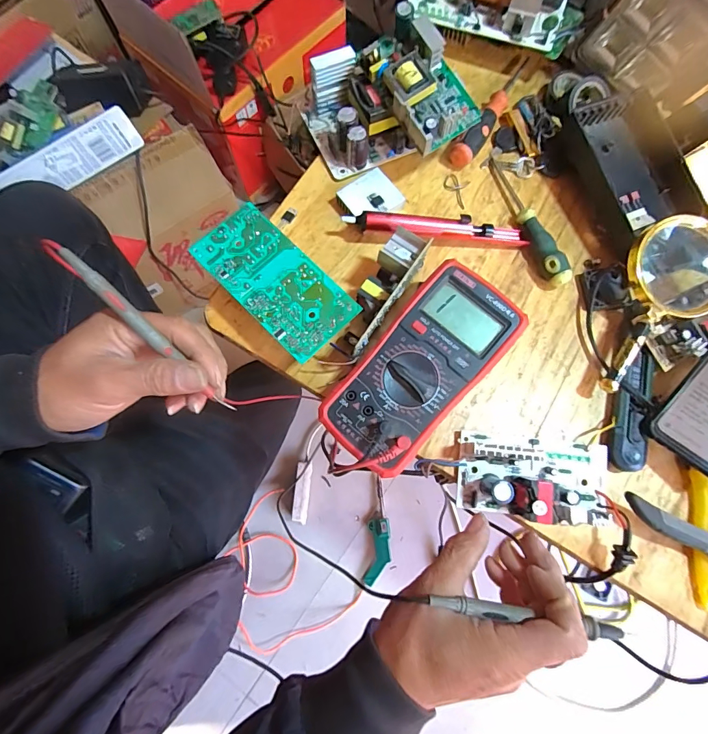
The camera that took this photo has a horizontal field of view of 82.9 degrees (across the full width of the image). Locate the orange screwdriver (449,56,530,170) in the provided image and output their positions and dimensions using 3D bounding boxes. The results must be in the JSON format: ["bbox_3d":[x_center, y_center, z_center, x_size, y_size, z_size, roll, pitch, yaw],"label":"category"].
[{"bbox_3d":[0.155,-0.283,0.433,0.023,0.029,0.160,34,78,7],"label":"orange screwdriver"}]

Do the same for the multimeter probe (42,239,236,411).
[{"bbox_3d":[-0.139,-0.025,0.269,0.013,0.014,0.155,-46,106,-11],"label":"multimeter probe"}]

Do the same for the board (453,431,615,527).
[{"bbox_3d":[0.156,0.094,0.335,0.130,0.038,0.065,6,76,0],"label":"board"}]

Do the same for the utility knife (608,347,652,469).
[{"bbox_3d":[0.248,0.036,0.357,0.030,0.014,0.108,15,76,2],"label":"utility knife"}]

